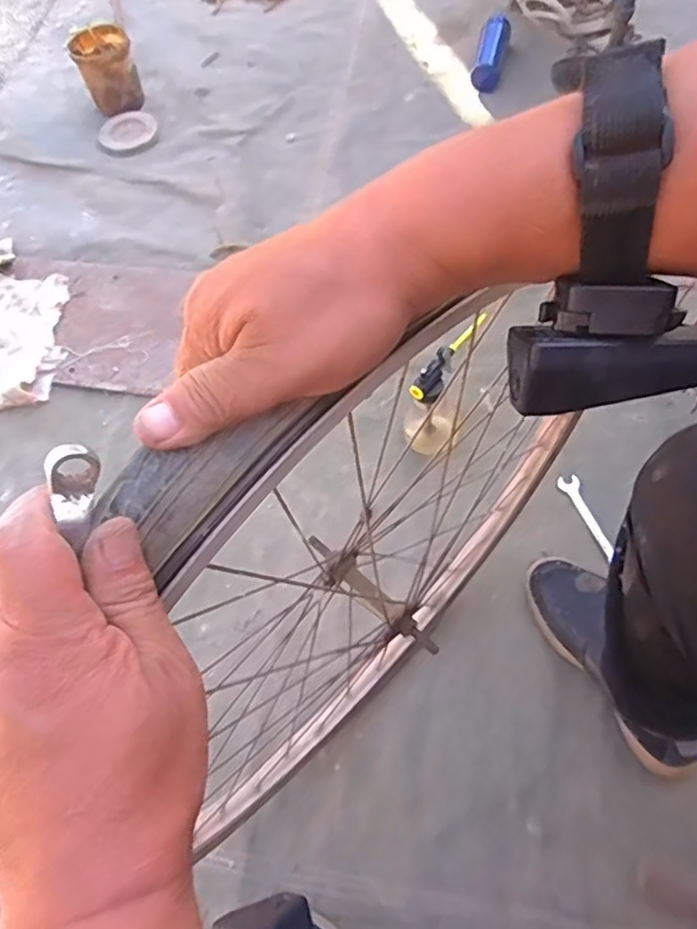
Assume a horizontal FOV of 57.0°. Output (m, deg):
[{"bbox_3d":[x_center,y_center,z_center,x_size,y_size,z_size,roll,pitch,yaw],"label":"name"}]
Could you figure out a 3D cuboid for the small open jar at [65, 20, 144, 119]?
[{"bbox_3d":[-0.507,-0.832,1.358,0.114,0.129,0.137,-17,63,-5],"label":"small open jar"}]

